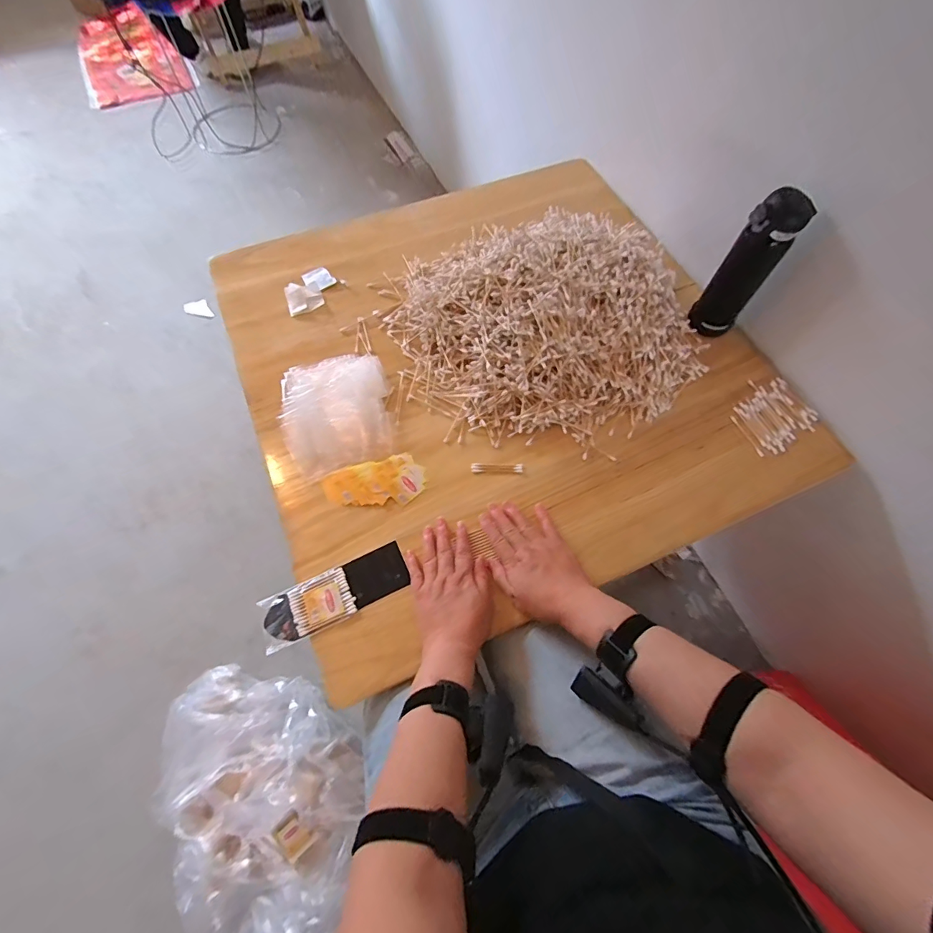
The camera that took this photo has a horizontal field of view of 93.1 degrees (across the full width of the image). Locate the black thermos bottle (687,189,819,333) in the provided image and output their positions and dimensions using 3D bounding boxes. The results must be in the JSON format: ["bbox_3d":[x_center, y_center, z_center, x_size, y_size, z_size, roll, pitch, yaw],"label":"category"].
[{"bbox_3d":[0.408,-0.289,0.648,0.064,0.214,0.067,-40,72,-17],"label":"black thermos bottle"}]

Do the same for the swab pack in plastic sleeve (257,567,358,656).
[{"bbox_3d":[-0.195,0.174,0.546,0.108,0.005,0.062,-22,67,-10],"label":"swab pack in plastic sleeve"}]

